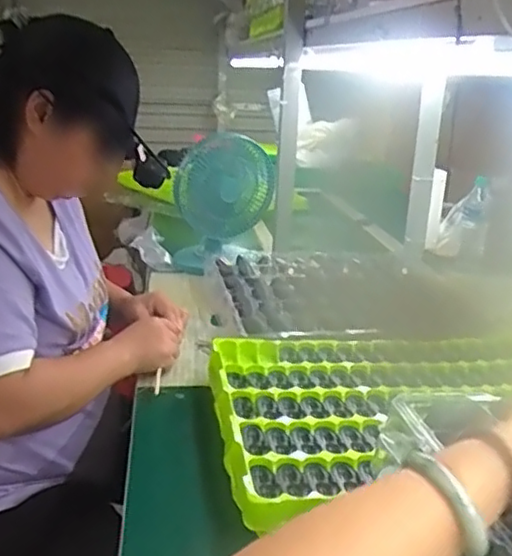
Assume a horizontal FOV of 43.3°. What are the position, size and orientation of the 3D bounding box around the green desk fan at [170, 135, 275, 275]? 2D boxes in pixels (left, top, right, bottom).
[{"bbox_3d":[-0.078,-0.167,1.433,0.222,0.272,0.179,3,18,2],"label":"green desk fan"}]

